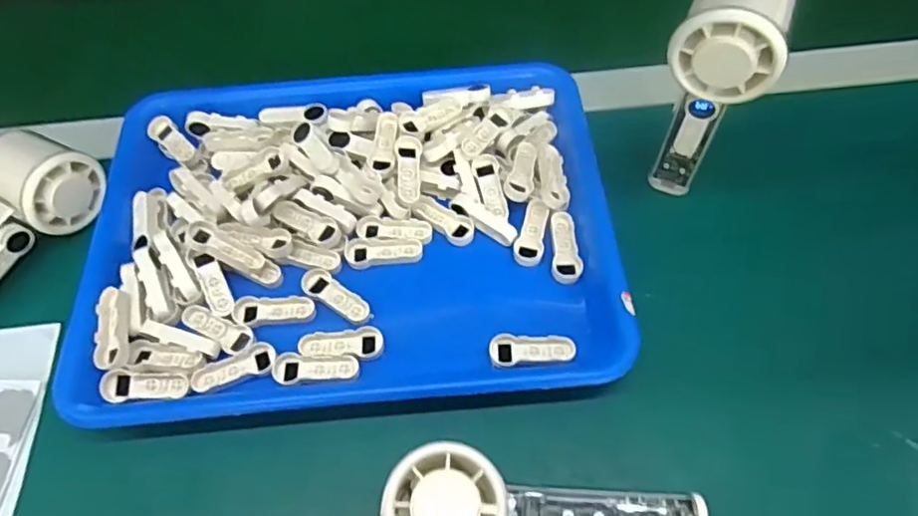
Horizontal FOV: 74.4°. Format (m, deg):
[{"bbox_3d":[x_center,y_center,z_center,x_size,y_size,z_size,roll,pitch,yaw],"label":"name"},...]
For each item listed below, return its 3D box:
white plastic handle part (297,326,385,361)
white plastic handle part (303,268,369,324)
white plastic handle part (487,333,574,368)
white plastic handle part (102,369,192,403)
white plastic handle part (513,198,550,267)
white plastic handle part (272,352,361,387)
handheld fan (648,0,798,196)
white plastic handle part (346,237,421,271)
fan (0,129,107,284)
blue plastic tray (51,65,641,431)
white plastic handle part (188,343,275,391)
[{"bbox_3d":[-0.072,0.052,0.373,0.051,0.004,0.021,1,59,3],"label":"white plastic handle part"},{"bbox_3d":[-0.080,0.024,0.390,0.051,0.004,0.018,33,65,19],"label":"white plastic handle part"},{"bbox_3d":[0.044,0.056,0.369,0.051,0.010,0.018,-3,59,0],"label":"white plastic handle part"},{"bbox_3d":[-0.187,0.076,0.361,0.049,0.007,0.019,-1,59,1],"label":"white plastic handle part"},{"bbox_3d":[0.049,-0.018,0.408,0.019,0.011,0.048,9,60,7],"label":"white plastic handle part"},{"bbox_3d":[-0.087,0.067,0.365,0.050,0.004,0.019,-1,59,1],"label":"white plastic handle part"},{"bbox_3d":[0.153,-0.102,0.371,0.055,0.144,0.061,23,64,14],"label":"handheld fan"},{"bbox_3d":[-0.050,-0.004,0.404,0.050,0.005,0.020,-1,59,1],"label":"white plastic handle part"},{"bbox_3d":[-0.306,-0.013,0.396,0.066,0.051,0.155,19,63,12],"label":"fan"},{"bbox_3d":[-0.070,-0.028,0.406,0.335,0.030,0.253,-5,59,-1],"label":"blue plastic tray"},{"bbox_3d":[-0.137,0.066,0.369,0.050,0.005,0.018,-18,60,-9],"label":"white plastic handle part"}]

